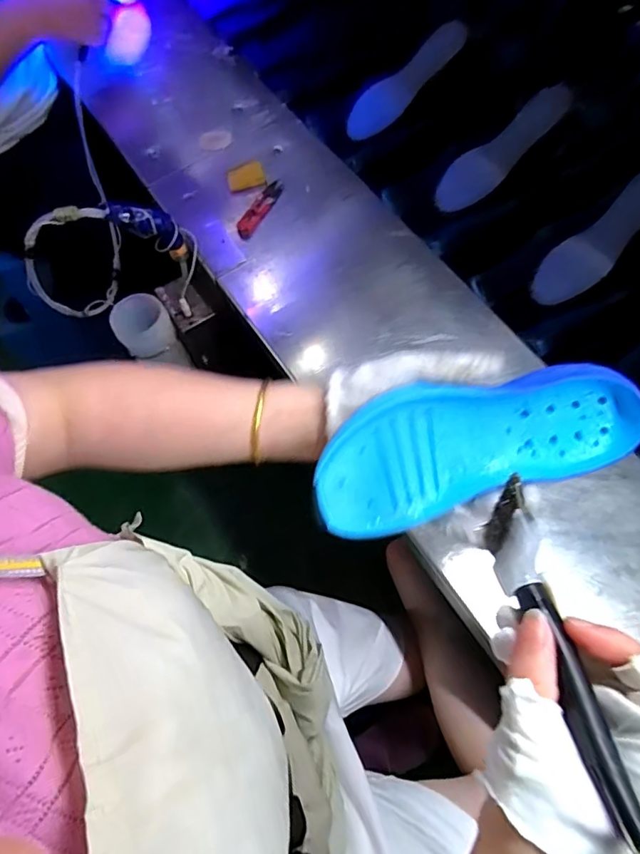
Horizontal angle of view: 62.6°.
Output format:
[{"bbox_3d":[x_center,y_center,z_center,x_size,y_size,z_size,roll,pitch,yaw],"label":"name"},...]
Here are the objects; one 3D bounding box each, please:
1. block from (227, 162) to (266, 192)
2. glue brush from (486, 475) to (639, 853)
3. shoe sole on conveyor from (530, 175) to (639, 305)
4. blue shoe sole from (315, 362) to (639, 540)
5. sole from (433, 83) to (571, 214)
[{"bbox_3d":[-0.100,-0.337,0.712,0.050,0.008,0.042,-14,67,-5],"label":"block"},{"bbox_3d":[0.107,0.099,0.235,0.018,0.028,0.159,-9,50,-3],"label":"glue brush"},{"bbox_3d":[0.348,-0.232,0.647,0.200,0.015,0.067,-45,70,15],"label":"shoe sole on conveyor"},{"bbox_3d":[0.107,0.009,0.355,0.225,0.023,0.084,-17,100,-7],"label":"blue shoe sole"},{"bbox_3d":[0.245,-0.376,0.717,0.202,0.018,0.062,-39,68,18],"label":"sole"}]

